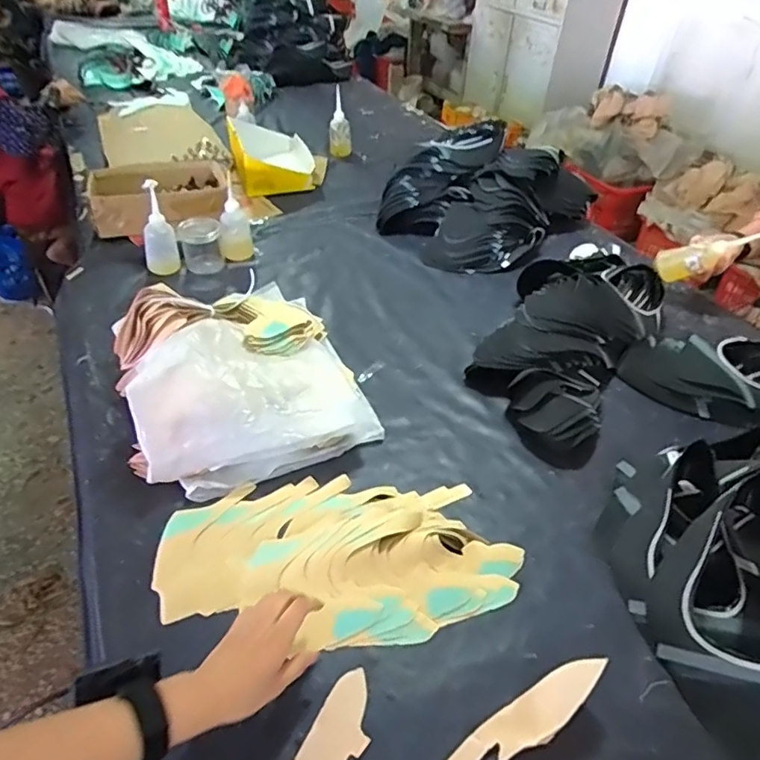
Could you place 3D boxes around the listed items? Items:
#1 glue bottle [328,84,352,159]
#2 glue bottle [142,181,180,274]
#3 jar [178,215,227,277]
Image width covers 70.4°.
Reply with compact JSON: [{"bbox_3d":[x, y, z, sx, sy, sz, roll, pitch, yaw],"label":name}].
[{"bbox_3d":[-0.120,-0.768,1.614,0.066,0.178,0.069,0,43,-4],"label":"glue bottle"},{"bbox_3d":[-0.460,-0.301,1.102,0.066,0.193,0.053,0,43,-4],"label":"glue bottle"},{"bbox_3d":[-0.384,-0.294,1.160,0.084,0.085,0.069,-18,47,-22],"label":"jar"}]

